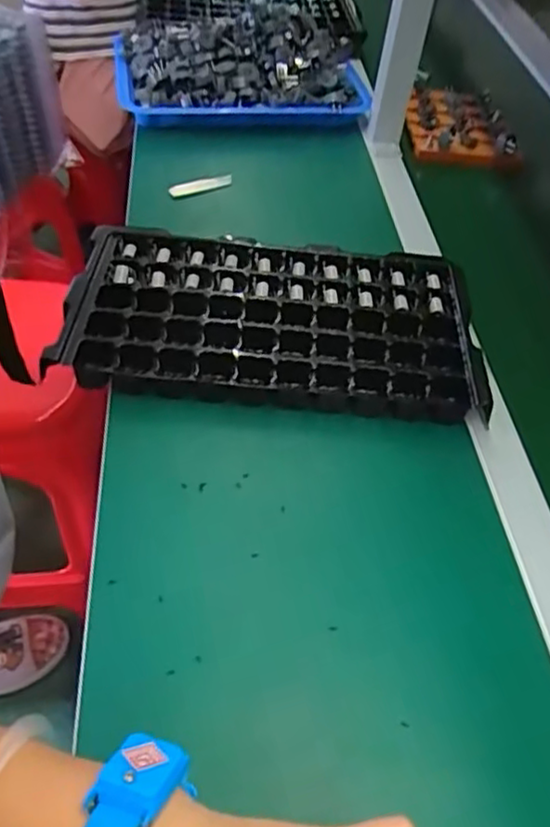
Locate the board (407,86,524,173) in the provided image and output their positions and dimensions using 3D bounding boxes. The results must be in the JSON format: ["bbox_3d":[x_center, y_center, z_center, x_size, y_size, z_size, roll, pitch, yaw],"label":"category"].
[{"bbox_3d":[0.251,-0.391,0.921,0.147,0.043,0.148,6,43,-5],"label":"board"}]

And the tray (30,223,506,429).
[{"bbox_3d":[0.001,-0.083,0.609,0.347,0.044,0.189,5,47,-2],"label":"tray"}]

